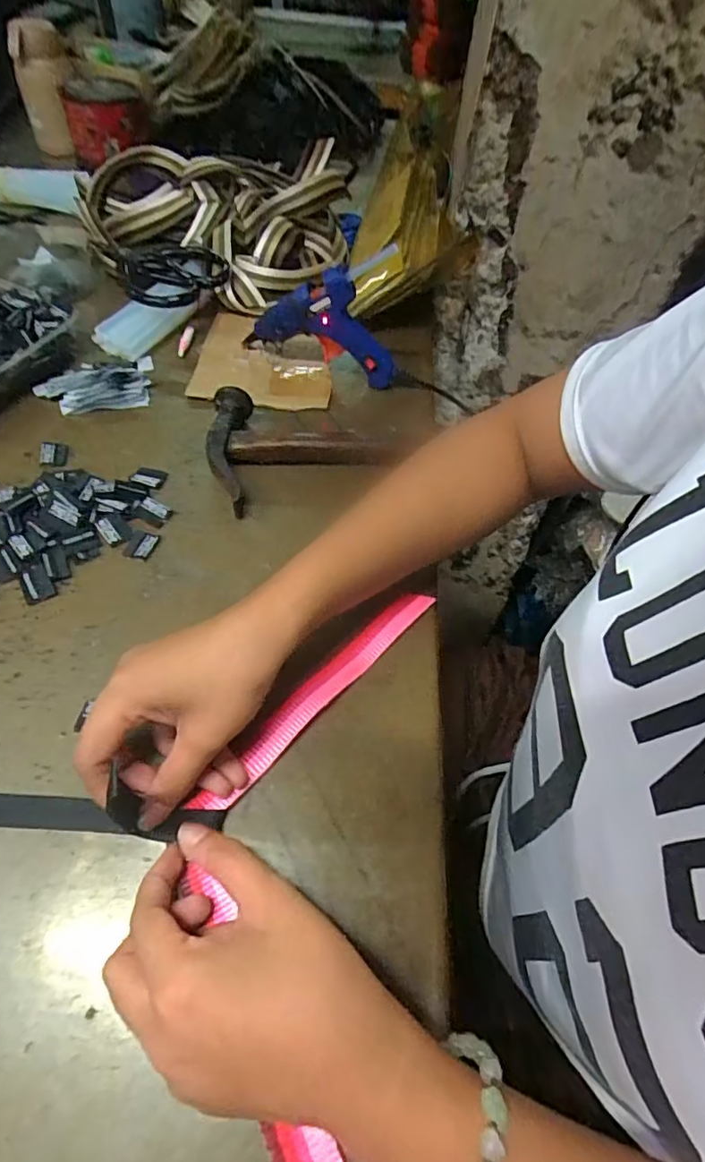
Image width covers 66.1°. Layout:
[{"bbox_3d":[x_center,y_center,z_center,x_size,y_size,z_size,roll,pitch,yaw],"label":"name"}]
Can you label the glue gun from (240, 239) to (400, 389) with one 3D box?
[{"bbox_3d":[-0.030,-0.239,0.490,0.147,0.106,0.038,8,54,0],"label":"glue gun"}]

